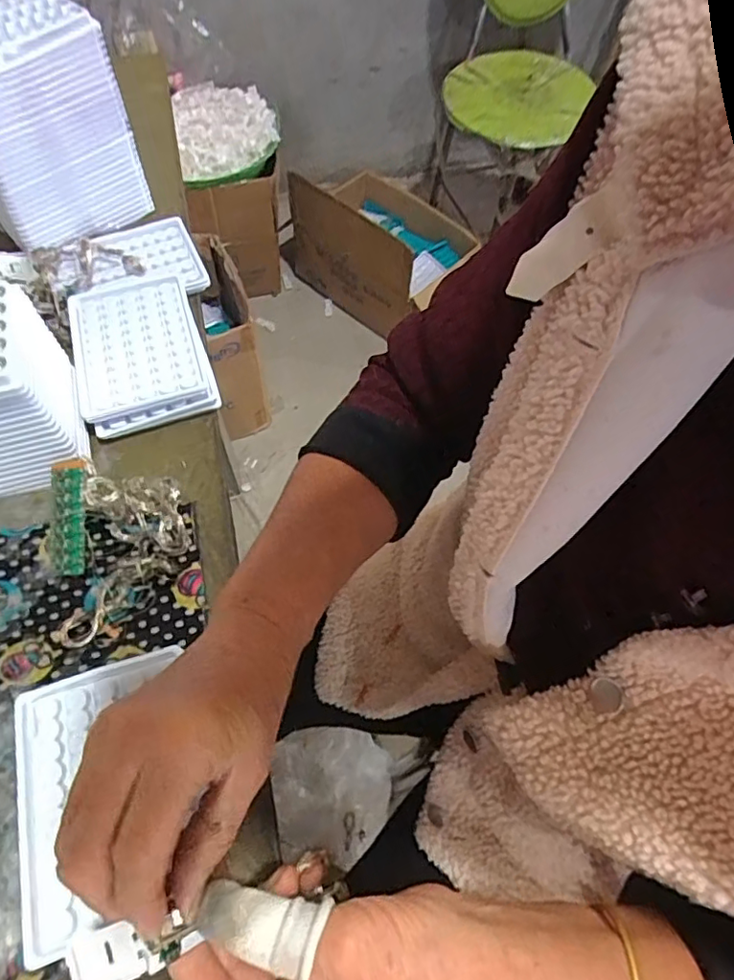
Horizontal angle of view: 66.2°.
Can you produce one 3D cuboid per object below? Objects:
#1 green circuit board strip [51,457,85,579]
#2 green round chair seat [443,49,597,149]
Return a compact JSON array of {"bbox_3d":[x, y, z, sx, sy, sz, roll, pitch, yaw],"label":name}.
[{"bbox_3d":[-0.198,0.018,0.373,0.018,0.007,0.075,-3,84,-5],"label":"green circuit board strip"},{"bbox_3d":[0.311,-0.853,1.217,0.317,0.035,0.272,-38,69,-13],"label":"green round chair seat"}]

